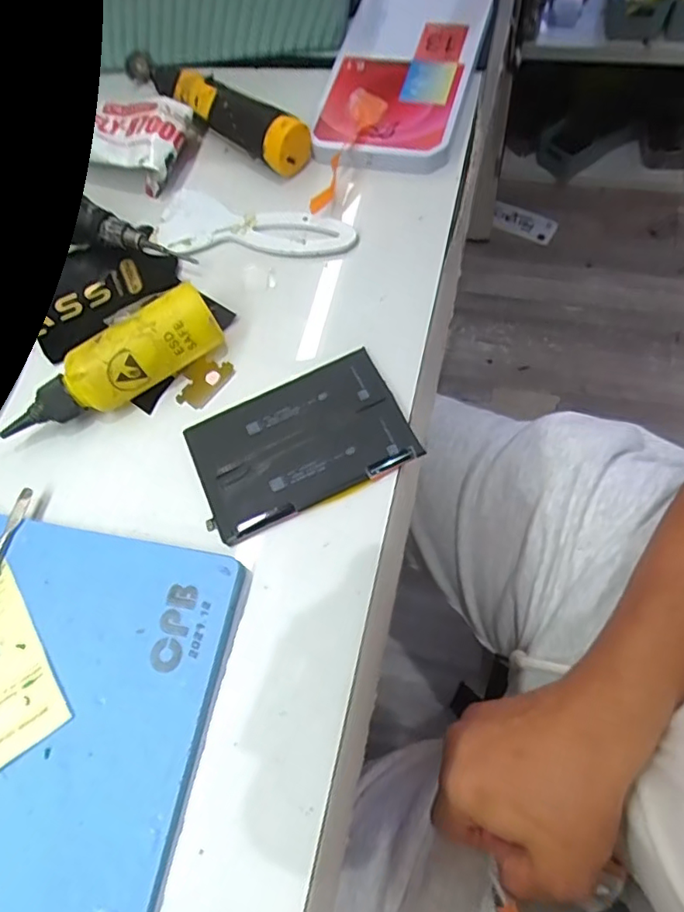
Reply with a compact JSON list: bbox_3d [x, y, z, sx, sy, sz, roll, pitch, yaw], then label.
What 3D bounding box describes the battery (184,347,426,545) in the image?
[{"bbox_3d":[-0.022,-0.007,0.289,0.103,0.011,0.069,-23,67,-7],"label":"battery"}]

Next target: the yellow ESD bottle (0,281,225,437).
[{"bbox_3d":[-0.118,-0.044,0.301,0.115,0.036,0.033,-30,68,-10],"label":"yellow ESD bottle"}]

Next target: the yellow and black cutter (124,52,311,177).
[{"bbox_3d":[-0.093,-0.240,0.385,0.177,0.032,0.030,39,74,18],"label":"yellow and black cutter"}]

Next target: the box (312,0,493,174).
[{"bbox_3d":[0.044,-0.264,0.384,0.090,0.019,0.179,13,68,9],"label":"box"}]

